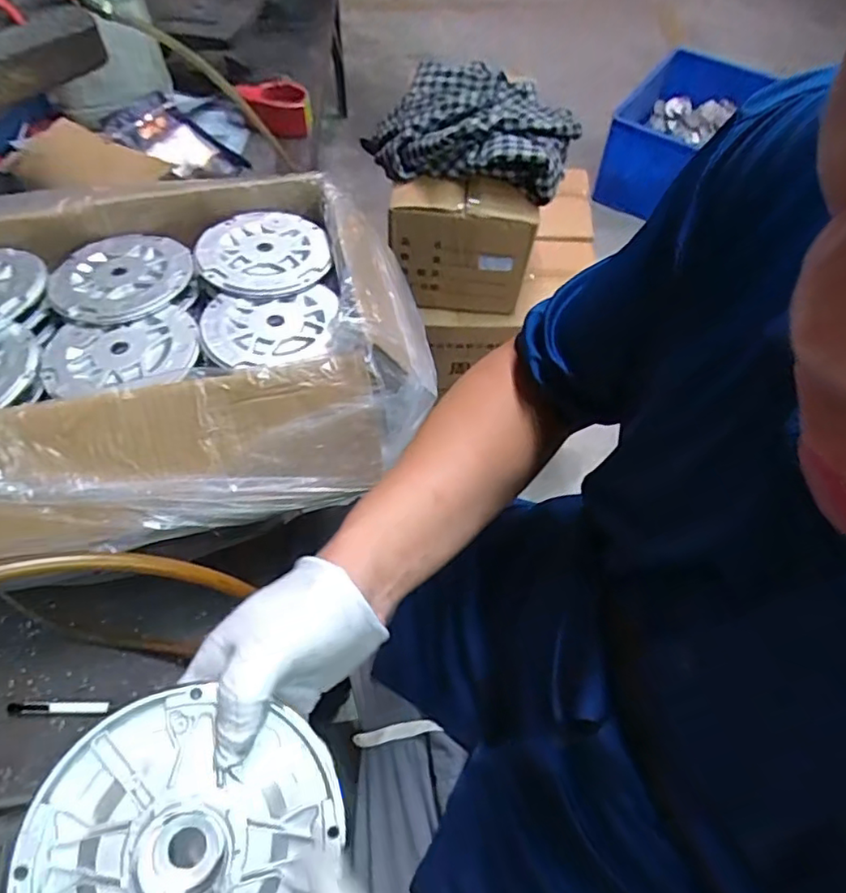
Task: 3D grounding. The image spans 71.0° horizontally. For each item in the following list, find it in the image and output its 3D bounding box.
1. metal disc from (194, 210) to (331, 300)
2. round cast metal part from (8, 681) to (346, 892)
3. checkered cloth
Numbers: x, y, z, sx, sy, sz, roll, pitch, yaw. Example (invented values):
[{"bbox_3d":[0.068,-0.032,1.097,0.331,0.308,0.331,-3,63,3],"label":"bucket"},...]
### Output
[{"bbox_3d":[-0.164,-0.202,0.616,0.131,0.009,0.131,-16,60,-10],"label":"metal disc"},{"bbox_3d":[-0.110,0.187,0.281,0.135,0.030,0.135,5,70,-13],"label":"round cast metal part"},{"bbox_3d":[0.078,-0.567,1.031,0.369,0.102,0.282,18,60,10],"label":"checkered cloth"}]

